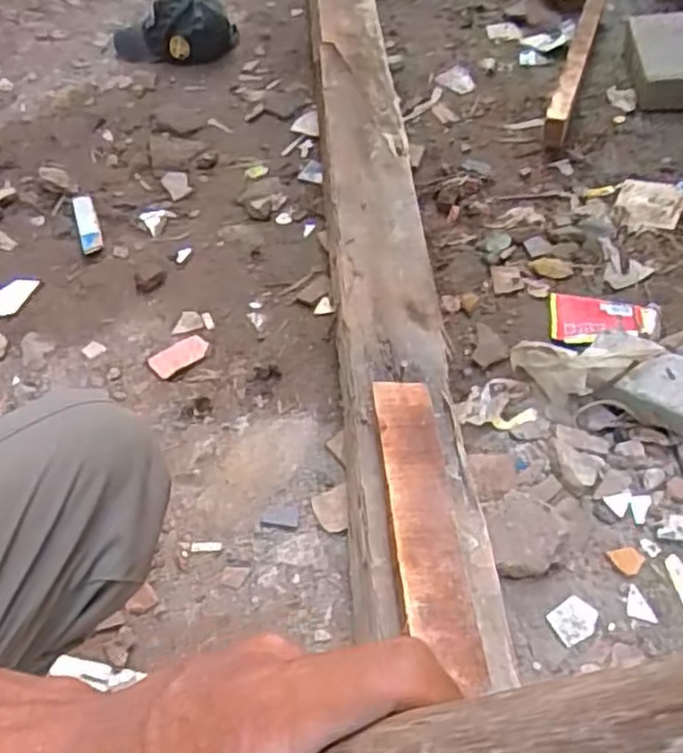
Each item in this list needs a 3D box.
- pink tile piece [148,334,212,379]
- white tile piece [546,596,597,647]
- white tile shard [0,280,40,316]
[{"bbox_3d":[-0.211,-0.027,0.936,0.076,0.009,0.040,-29,53,-19],"label":"pink tile piece"},{"bbox_3d":[0.218,0.228,0.672,0.045,0.005,0.036,-27,52,-17],"label":"white tile piece"},{"bbox_3d":[-0.477,-0.118,1.038,0.045,0.012,0.076,17,53,19],"label":"white tile shard"}]

